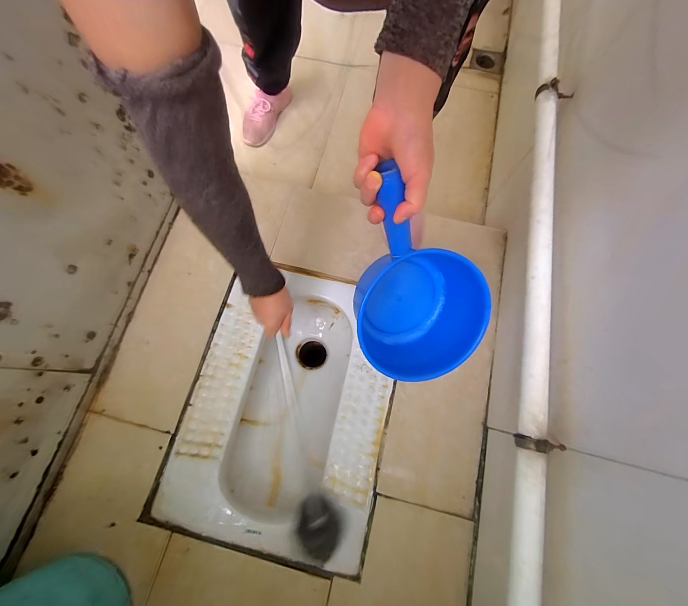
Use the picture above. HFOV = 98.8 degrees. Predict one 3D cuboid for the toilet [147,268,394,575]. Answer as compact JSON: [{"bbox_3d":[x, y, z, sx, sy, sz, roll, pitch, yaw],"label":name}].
[{"bbox_3d":[-0.110,0.208,0.659,0.396,0.151,0.529,12,75,5],"label":"toilet"}]

